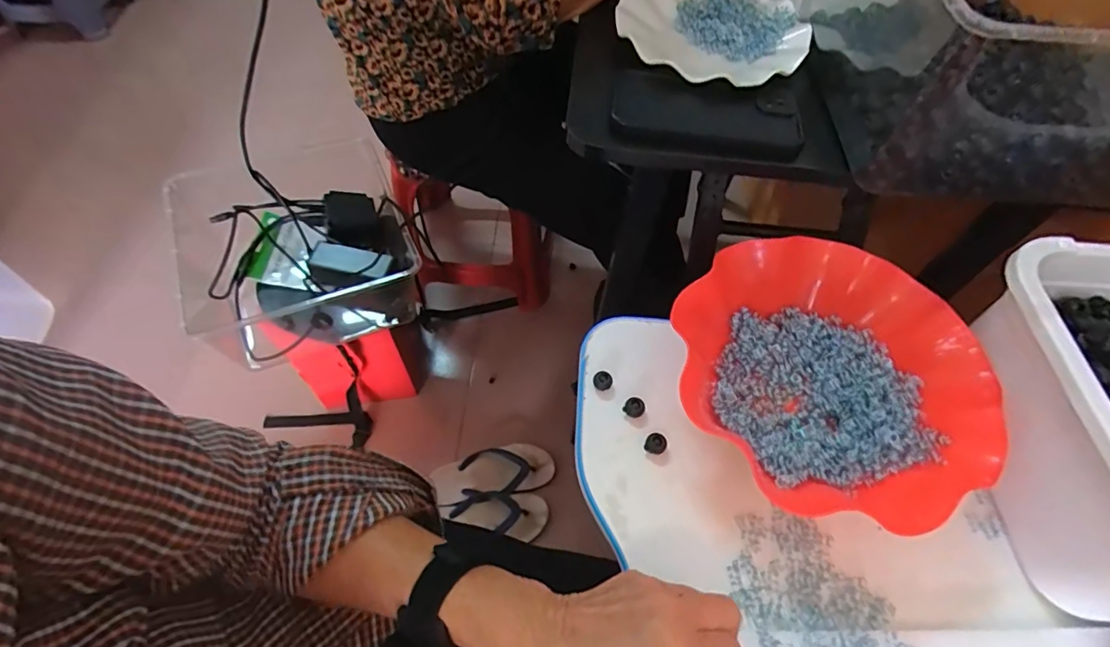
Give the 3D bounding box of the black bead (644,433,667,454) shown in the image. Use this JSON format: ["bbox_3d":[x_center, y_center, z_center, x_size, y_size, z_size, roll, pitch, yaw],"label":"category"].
[{"bbox_3d":[0.077,0.091,0.393,0.015,0.011,0.014,-1,58,1],"label":"black bead"}]

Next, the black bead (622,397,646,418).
[{"bbox_3d":[0.063,0.066,0.408,0.016,0.011,0.014,21,60,14],"label":"black bead"}]

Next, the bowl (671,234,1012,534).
[{"bbox_3d":[0.203,0.037,0.399,0.212,0.057,0.213,-1,58,1],"label":"bowl"}]

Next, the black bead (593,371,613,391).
[{"bbox_3d":[0.039,0.047,0.419,0.015,0.012,0.014,-1,58,1],"label":"black bead"}]

